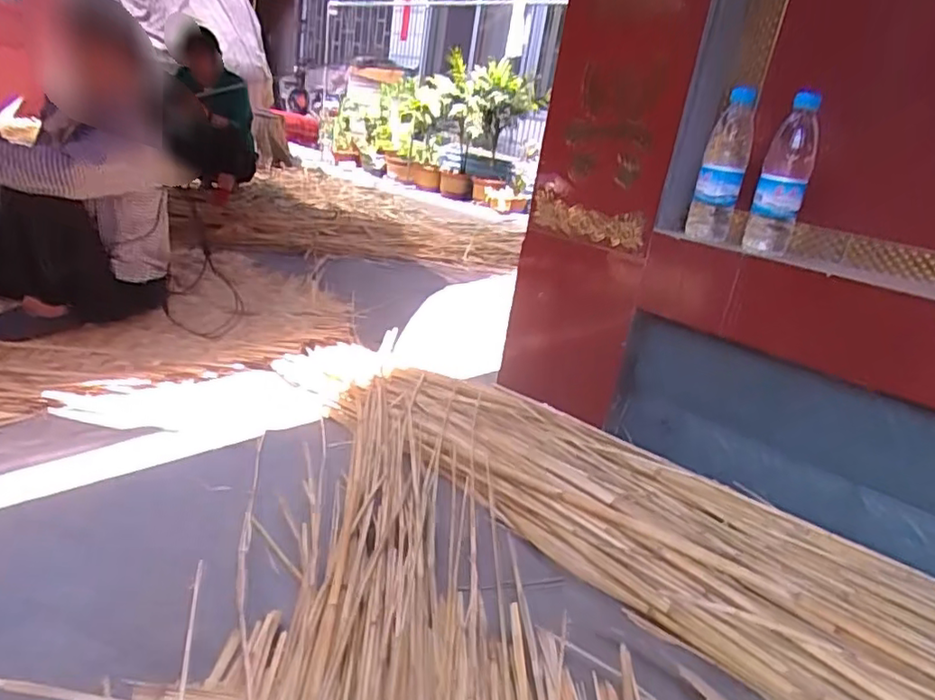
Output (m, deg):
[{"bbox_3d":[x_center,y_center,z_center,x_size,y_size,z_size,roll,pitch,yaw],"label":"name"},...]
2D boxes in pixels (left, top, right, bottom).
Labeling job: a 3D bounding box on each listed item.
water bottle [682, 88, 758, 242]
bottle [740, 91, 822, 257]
[{"bbox_3d":[0.380,-0.268,0.903,0.065,0.210,0.056,16,21,15],"label":"water bottle"},{"bbox_3d":[0.439,-0.239,0.849,0.063,0.212,0.055,20,23,25],"label":"bottle"}]

